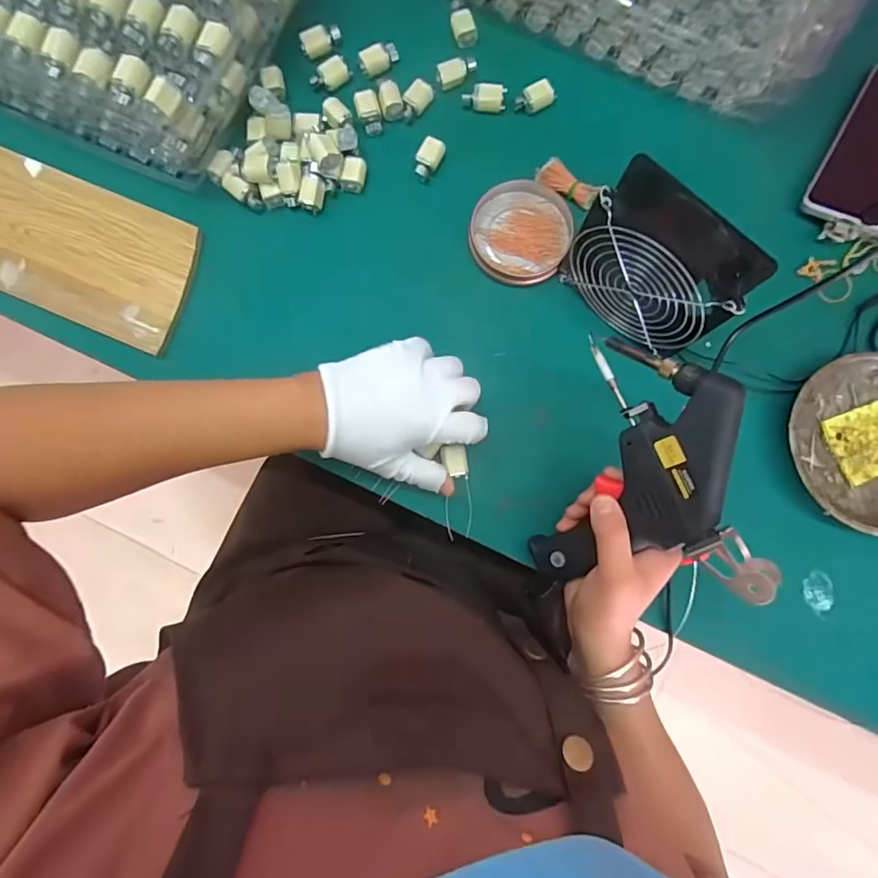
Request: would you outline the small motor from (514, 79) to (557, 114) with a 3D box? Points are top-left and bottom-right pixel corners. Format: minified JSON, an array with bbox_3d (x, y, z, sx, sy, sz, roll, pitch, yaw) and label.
[{"bbox_3d":[0.087,-0.308,0.448,0.037,0.010,0.019,-26,83,-3],"label":"small motor"}]

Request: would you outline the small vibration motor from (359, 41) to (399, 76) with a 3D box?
[{"bbox_3d":[-0.055,-0.349,0.456,0.038,0.014,0.018,-31,84,-4],"label":"small vibration motor"}]

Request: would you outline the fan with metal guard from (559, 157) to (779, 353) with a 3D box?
[{"bbox_3d":[0.158,-0.124,0.376,0.116,0.110,0.054,41,85,5],"label":"fan with metal guard"}]

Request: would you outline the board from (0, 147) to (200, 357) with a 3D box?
[{"bbox_3d":[-0.433,-0.215,0.441,0.462,0.014,0.118,23,83,3],"label":"board"}]

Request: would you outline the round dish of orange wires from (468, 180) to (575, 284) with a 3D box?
[{"bbox_3d":[0.073,-0.184,0.441,0.086,0.014,0.095,27,84,3],"label":"round dish of orange wires"}]

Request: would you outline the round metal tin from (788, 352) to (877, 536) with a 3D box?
[{"bbox_3d":[0.358,0.002,0.405,0.132,0.016,0.142,0,83,0],"label":"round metal tin"}]

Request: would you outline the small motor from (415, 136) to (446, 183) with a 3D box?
[{"bbox_3d":[-0.009,-0.248,0.441,0.021,0.011,0.037,19,83,2],"label":"small motor"}]

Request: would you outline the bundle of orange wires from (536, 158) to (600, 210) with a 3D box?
[{"bbox_3d":[0.114,-0.226,0.442,0.056,0.013,0.023,34,84,4],"label":"bundle of orange wires"}]

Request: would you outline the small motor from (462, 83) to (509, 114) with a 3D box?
[{"bbox_3d":[0.042,-0.309,0.449,0.040,0.016,0.021,-6,83,-1],"label":"small motor"}]

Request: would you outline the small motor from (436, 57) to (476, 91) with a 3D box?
[{"bbox_3d":[0.016,-0.333,0.449,0.038,0.017,0.013,-26,83,-3],"label":"small motor"}]

